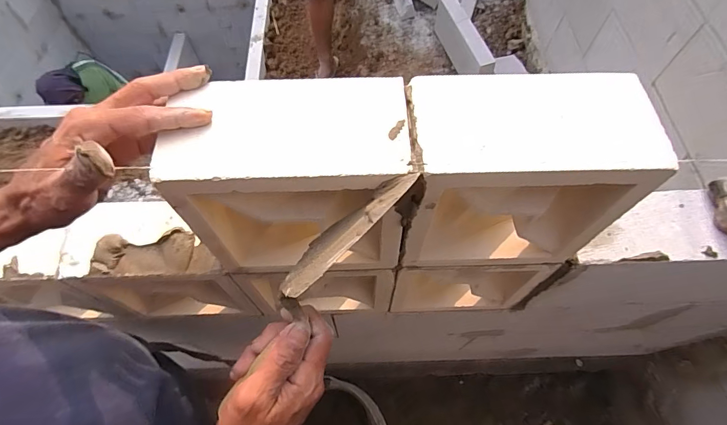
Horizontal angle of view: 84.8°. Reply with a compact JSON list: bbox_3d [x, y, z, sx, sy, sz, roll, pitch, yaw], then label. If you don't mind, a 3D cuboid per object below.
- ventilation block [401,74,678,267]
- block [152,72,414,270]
[{"bbox_3d":[0.144,-0.030,0.408,0.206,0.192,0.103,-1,62,-1],"label":"ventilation block"},{"bbox_3d":[-0.064,-0.027,0.399,0.195,0.180,0.103,-3,62,-2],"label":"block"}]

